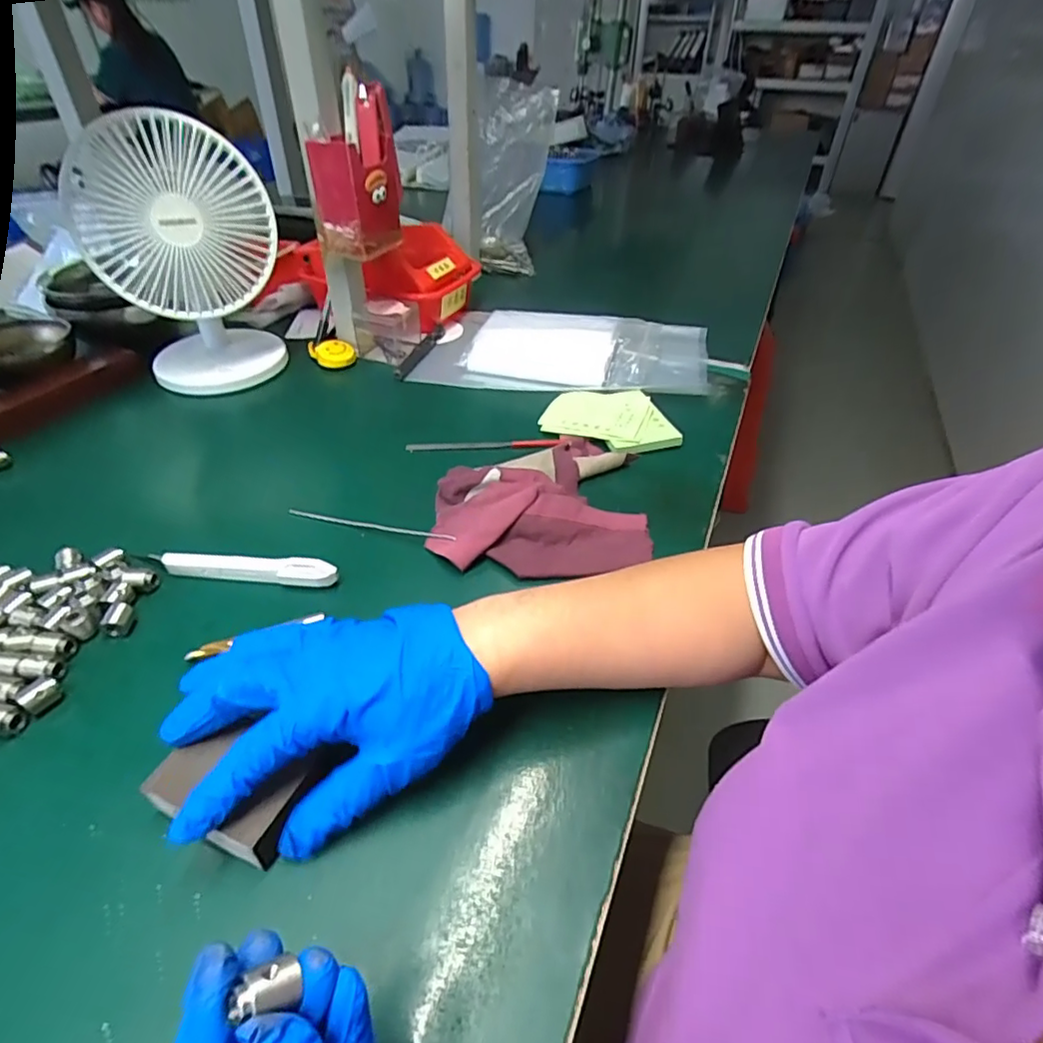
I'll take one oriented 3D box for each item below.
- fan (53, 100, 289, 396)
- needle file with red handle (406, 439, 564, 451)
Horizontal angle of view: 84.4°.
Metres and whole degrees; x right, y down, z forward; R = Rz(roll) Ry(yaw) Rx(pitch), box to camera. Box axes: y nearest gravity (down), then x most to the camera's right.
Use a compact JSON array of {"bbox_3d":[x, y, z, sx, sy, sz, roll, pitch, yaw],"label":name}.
[{"bbox_3d":[-0.329,-0.257,0.563,0.154,0.227,0.099,-31,50,-32],"label":"fan"},{"bbox_3d":[-0.035,-0.070,0.531,0.140,0.011,0.008,-1,42,-3],"label":"needle file with red handle"}]

